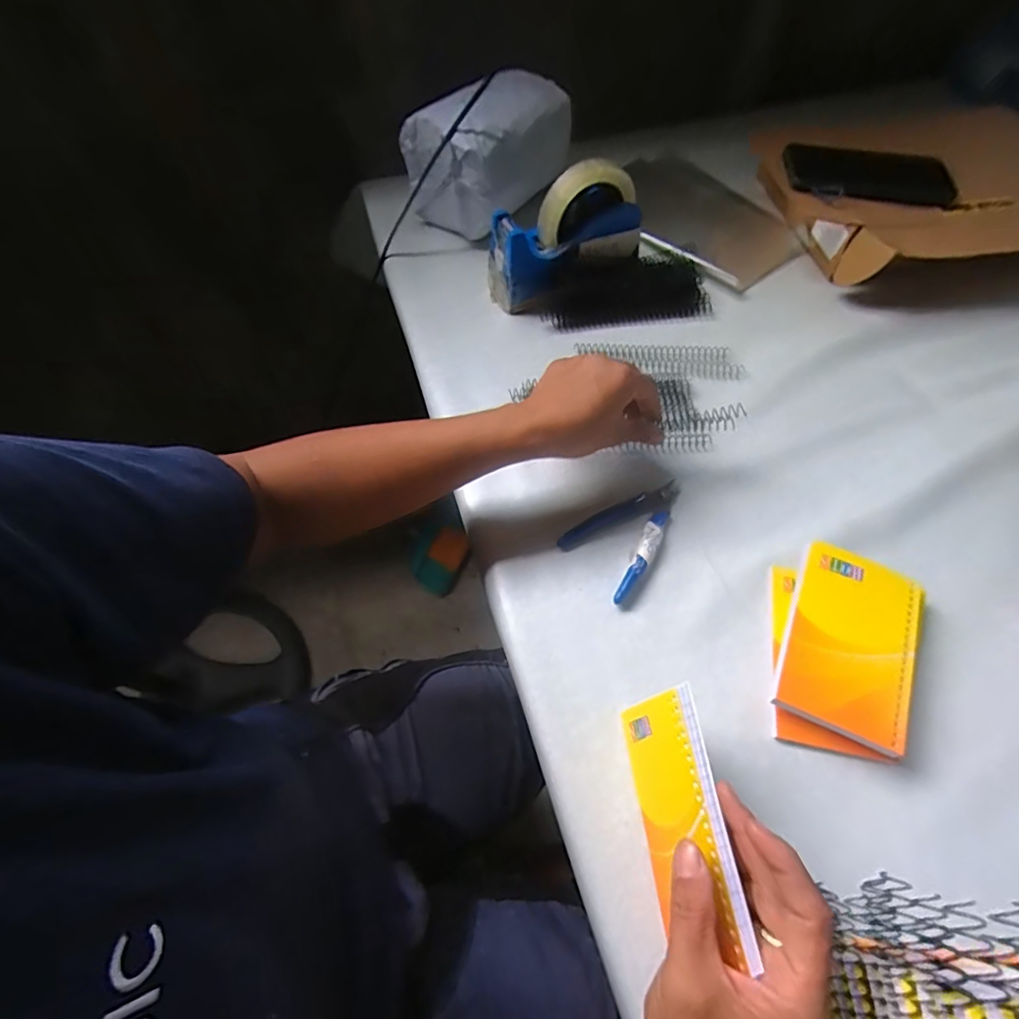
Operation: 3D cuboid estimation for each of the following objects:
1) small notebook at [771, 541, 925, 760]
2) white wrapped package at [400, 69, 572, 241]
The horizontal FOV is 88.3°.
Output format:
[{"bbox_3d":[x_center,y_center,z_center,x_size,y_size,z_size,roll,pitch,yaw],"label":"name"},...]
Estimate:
[{"bbox_3d":[0.239,0.091,0.369,0.080,0.007,0.131,23,67,17],"label":"small notebook"},{"bbox_3d":[-0.018,-0.409,0.616,0.129,0.129,0.181,36,67,19],"label":"white wrapped package"}]

